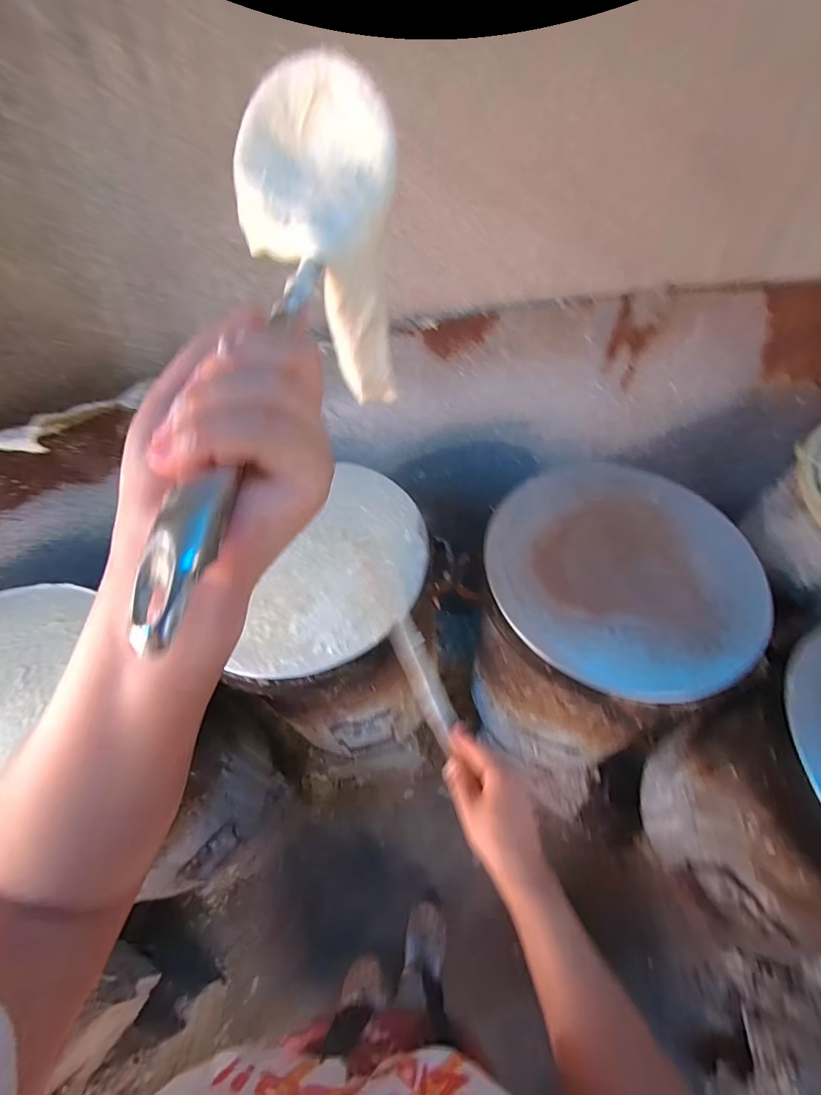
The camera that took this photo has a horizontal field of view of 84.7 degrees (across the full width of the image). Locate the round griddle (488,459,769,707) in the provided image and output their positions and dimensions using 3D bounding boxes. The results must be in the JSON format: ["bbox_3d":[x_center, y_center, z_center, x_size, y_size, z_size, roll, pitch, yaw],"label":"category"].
[{"bbox_3d":[0.300,0.015,0.643,0.364,0.030,0.383,0,54,1],"label":"round griddle"}]

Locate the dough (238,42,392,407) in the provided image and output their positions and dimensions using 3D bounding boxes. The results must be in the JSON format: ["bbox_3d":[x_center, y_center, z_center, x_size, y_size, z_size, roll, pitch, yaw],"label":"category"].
[{"bbox_3d":[-0.055,-0.190,0.292,0.088,0.158,0.106,-14,55,-9],"label":"dough"}]

